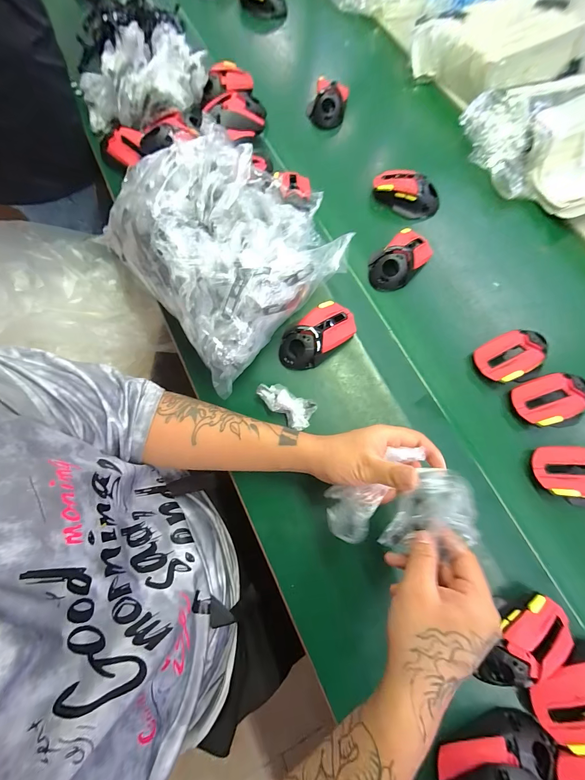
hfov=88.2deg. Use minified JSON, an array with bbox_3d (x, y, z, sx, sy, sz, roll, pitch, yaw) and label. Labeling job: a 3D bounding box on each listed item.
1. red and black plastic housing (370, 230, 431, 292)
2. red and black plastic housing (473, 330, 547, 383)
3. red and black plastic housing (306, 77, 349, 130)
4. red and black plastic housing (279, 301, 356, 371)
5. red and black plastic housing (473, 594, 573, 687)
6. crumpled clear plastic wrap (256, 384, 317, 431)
[{"bbox_3d":[0.173,-0.210,0.484,0.108,0.042,0.063,-41,79,-12],"label":"red and black plastic housing"},{"bbox_3d":[0.319,-0.049,0.442,0.092,0.037,0.075,-19,75,-7],"label":"red and black plastic housing"},{"bbox_3d":[0.070,-0.566,0.596,0.074,0.042,0.080,14,73,2],"label":"red and black plastic housing"},{"bbox_3d":[0.036,-0.080,0.444,0.124,0.039,0.065,-34,77,-11],"label":"red and black plastic housing"},{"bbox_3d":[0.254,0.281,0.333,0.116,0.040,0.064,-41,78,-12],"label":"red and black plastic housing"},{"bbox_3d":[-0.012,0.022,0.425,0.083,0.022,0.045,28,74,6],"label":"crumpled clear plastic wrap"}]

